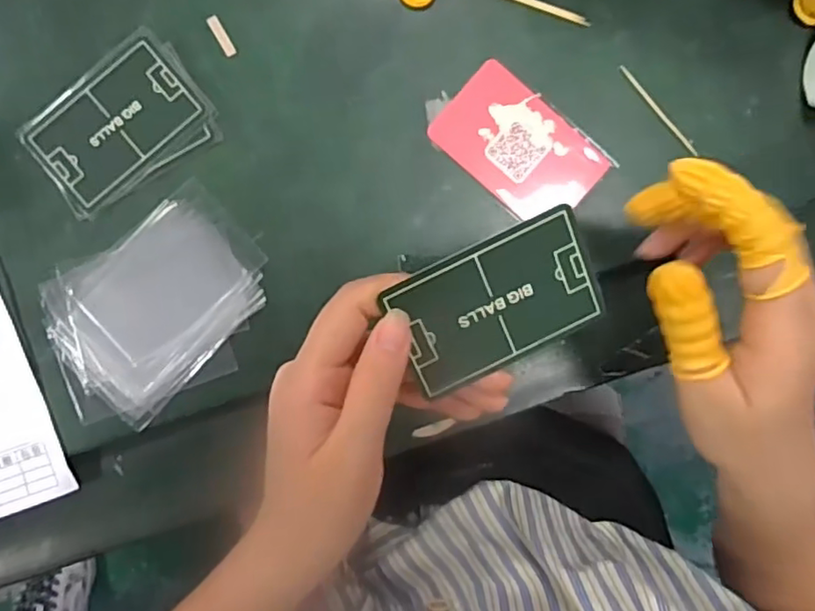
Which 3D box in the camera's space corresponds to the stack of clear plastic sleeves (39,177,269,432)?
[{"bbox_3d":[-0.132,0.004,0.318,0.122,0.009,0.088,-34,91,0],"label":"stack of clear plastic sleeves"}]

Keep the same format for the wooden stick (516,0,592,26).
[{"bbox_3d":[0.066,-0.160,0.320,0.064,0.004,0.004,19,91,-1],"label":"wooden stick"}]

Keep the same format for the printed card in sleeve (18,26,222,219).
[{"bbox_3d":[-0.152,-0.095,0.318,0.090,0.004,0.064,-35,91,0],"label":"printed card in sleeve"}]

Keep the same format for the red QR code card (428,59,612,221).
[{"bbox_3d":[0.059,-0.084,0.322,0.086,0.004,0.055,42,90,-1],"label":"red QR code card"}]

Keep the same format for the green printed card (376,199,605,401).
[{"bbox_3d":[0.037,-0.001,0.246,0.080,0.004,0.053,-25,110,-3],"label":"green printed card"}]

